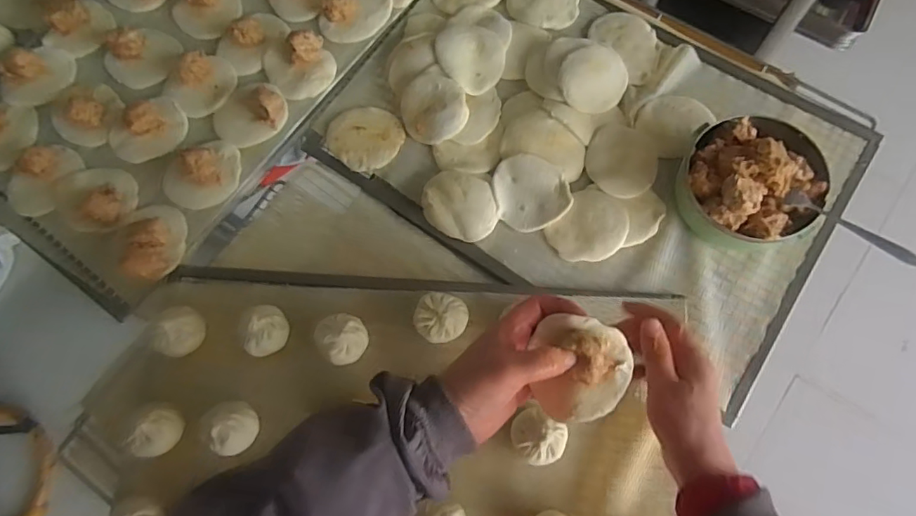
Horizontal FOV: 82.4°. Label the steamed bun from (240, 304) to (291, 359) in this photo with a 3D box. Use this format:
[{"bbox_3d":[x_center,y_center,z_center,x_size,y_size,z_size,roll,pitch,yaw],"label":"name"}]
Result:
[{"bbox_3d":[-0.207,0.079,0.562,0.046,0.046,0.046,-1,74,3],"label":"steamed bun"}]

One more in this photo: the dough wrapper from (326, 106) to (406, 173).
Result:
[{"bbox_3d":[-0.121,-0.155,0.662,0.095,0.016,0.083,40,79,13],"label":"dough wrapper"}]

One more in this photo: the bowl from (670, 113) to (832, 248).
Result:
[{"bbox_3d":[0.321,-0.085,0.570,0.137,0.087,0.140,-1,74,3],"label":"bowl"}]

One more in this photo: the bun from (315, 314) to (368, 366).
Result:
[{"bbox_3d":[-0.123,0.084,0.558,0.051,0.037,0.053,-1,74,3],"label":"bun"}]

